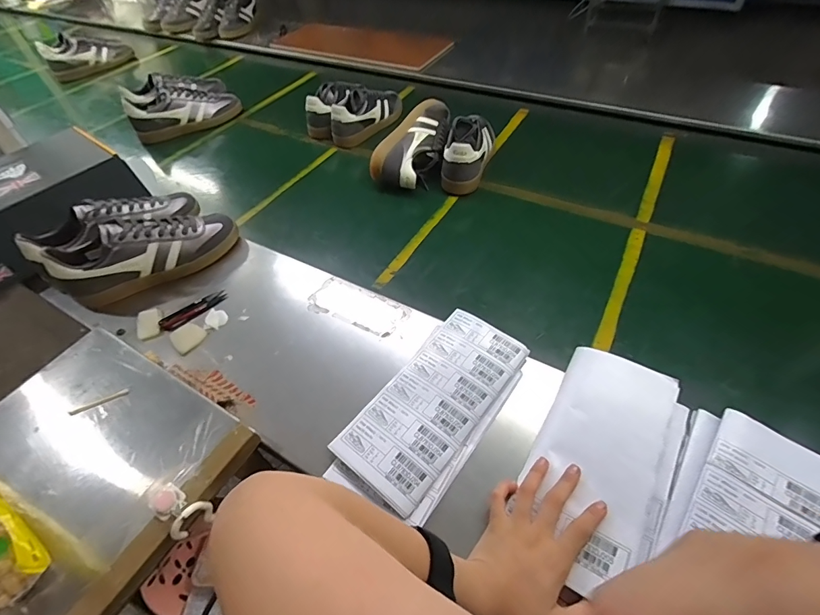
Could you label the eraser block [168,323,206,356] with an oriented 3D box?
[{"bbox_3d":[-0.330,0.043,0.594,0.044,0.011,0.044,-37,57,-23],"label":"eraser block"}]

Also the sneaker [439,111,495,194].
[{"bbox_3d":[0.134,-0.351,0.860,0.084,0.104,0.236,14,53,16],"label":"sneaker"}]

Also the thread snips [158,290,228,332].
[{"bbox_3d":[-0.340,0.003,0.627,0.100,0.007,0.029,-36,57,-23],"label":"thread snips"}]

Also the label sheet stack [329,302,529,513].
[{"bbox_3d":[0.034,0.116,0.500,0.121,0.031,0.253,31,59,26],"label":"label sheet stack"}]

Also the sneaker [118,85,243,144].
[{"bbox_3d":[-0.606,-0.540,1.084,0.272,0.114,0.129,-22,52,-13],"label":"sneaker"}]

